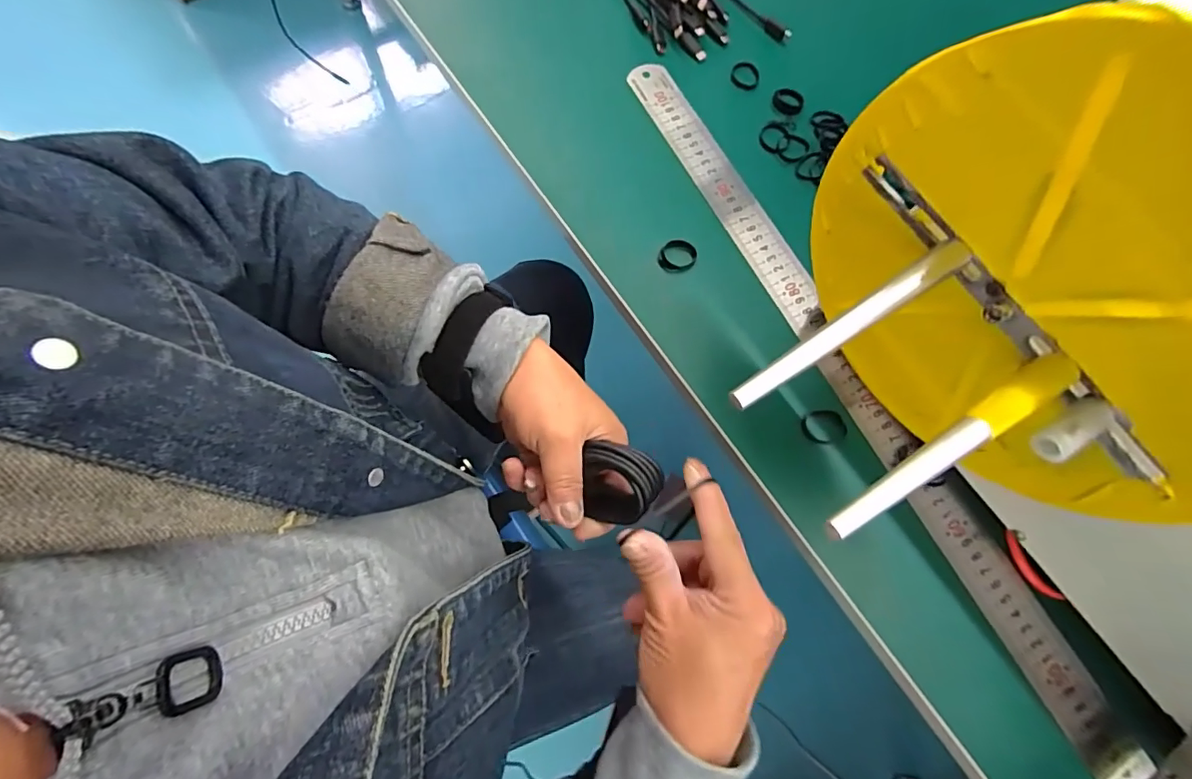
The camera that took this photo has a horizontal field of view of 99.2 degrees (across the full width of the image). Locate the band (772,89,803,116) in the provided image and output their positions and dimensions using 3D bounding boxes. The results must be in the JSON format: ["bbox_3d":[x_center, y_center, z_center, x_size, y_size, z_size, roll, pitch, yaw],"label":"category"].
[{"bbox_3d":[0.166,-0.248,0.439,0.025,0.004,0.027,6,73,-1],"label":"band"}]

